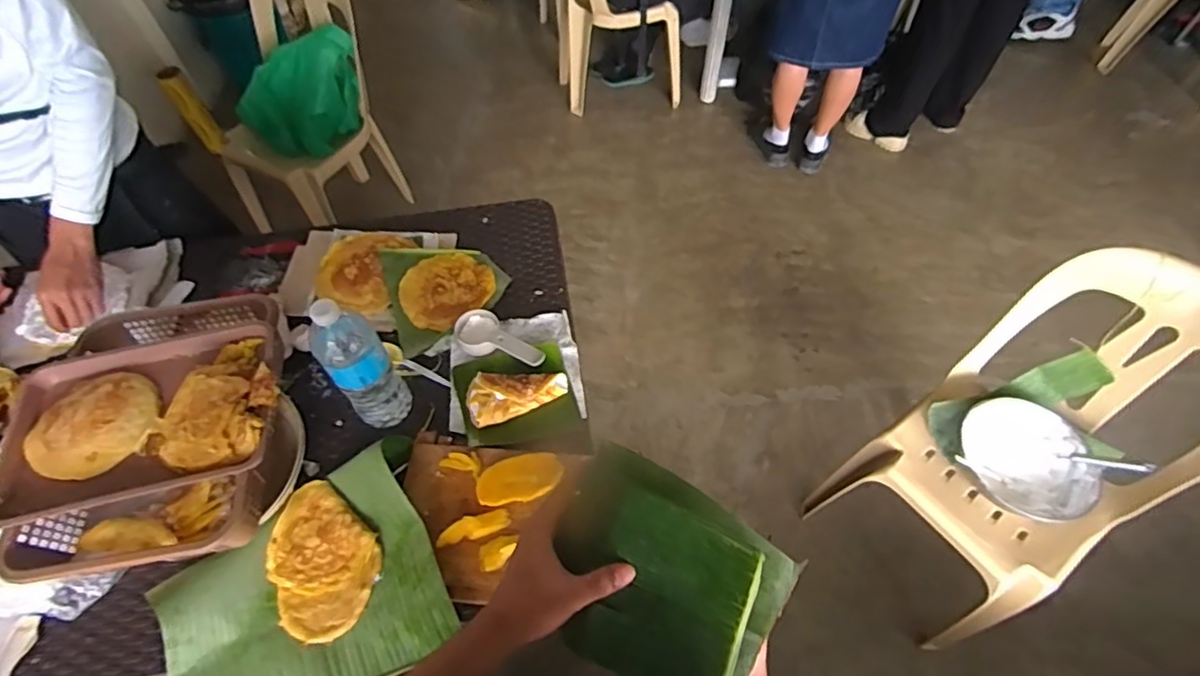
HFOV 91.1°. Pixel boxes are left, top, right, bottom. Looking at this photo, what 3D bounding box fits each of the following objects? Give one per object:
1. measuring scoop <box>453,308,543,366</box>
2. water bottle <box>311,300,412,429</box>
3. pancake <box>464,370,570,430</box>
[{"bbox_3d":[-0.159,0.004,0.948,0.162,0.031,0.072,20,60,14],"label":"measuring scoop"},{"bbox_3d":[-0.326,0.041,0.802,0.068,0.251,0.086,38,66,23],"label":"water bottle"},{"bbox_3d":[-0.130,0.076,0.906,0.151,0.018,0.089,-20,59,-11],"label":"pancake"}]

